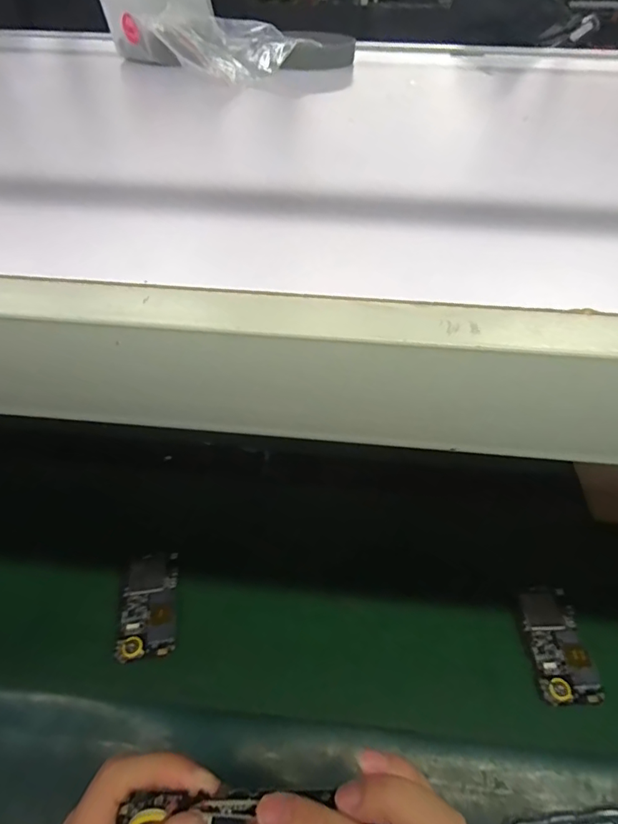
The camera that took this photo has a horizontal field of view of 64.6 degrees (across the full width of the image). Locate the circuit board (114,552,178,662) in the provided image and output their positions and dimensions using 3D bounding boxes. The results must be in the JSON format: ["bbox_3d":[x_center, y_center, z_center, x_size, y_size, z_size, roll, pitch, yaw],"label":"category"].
[{"bbox_3d":[-0.186,0.223,0.572,0.062,0.008,0.119,-3,44,-7],"label":"circuit board"}]

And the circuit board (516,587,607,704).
[{"bbox_3d":[0.271,0.253,0.538,0.064,0.008,0.120,2,44,-2],"label":"circuit board"}]

